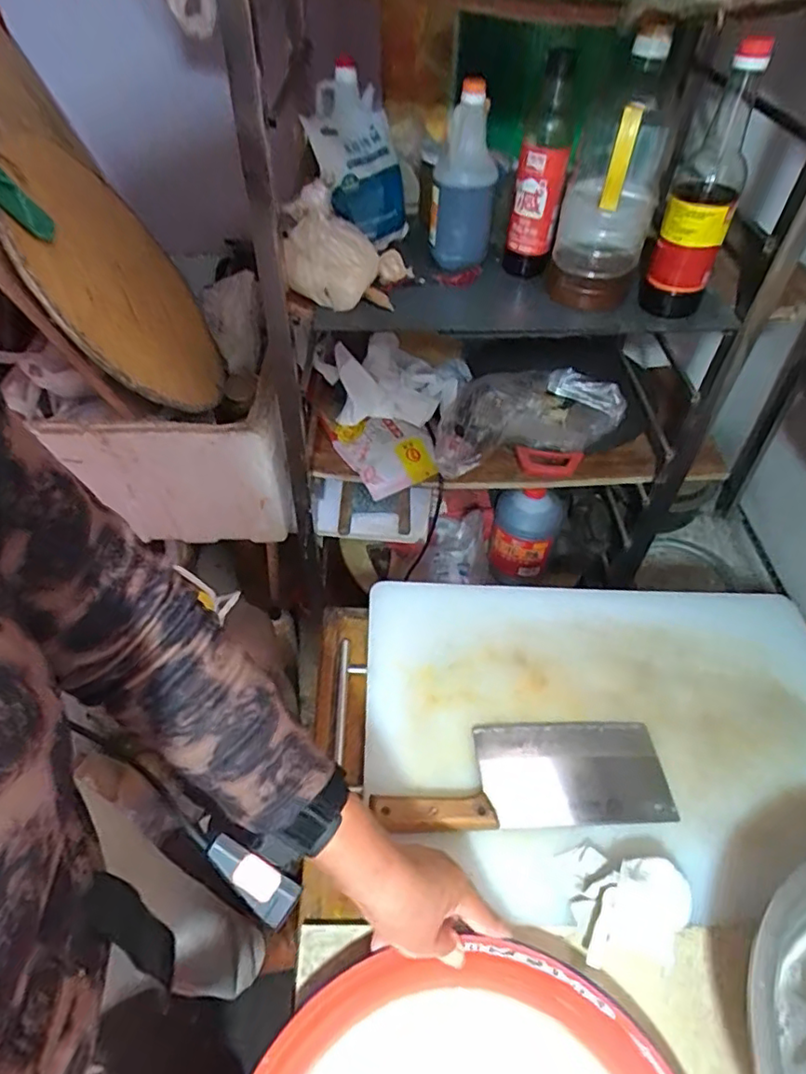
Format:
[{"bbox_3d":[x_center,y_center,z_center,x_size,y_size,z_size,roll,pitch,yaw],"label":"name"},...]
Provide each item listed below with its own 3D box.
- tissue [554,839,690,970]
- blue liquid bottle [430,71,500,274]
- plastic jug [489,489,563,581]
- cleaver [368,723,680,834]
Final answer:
[{"bbox_3d":[0.189,0.307,0.500,0.102,0.044,0.084,1,49,1],"label":"tissue"},{"bbox_3d":[0.078,-0.467,0.785,0.085,0.201,0.091,4,50,5],"label":"blue liquid bottle"},{"bbox_3d":[0.252,-0.010,1.233,0.137,0.203,0.106,8,50,8],"label":"plastic jug"},{"bbox_3d":[0.121,0.229,0.579,0.283,0.043,0.104,-3,49,-2],"label":"cleaver"}]

